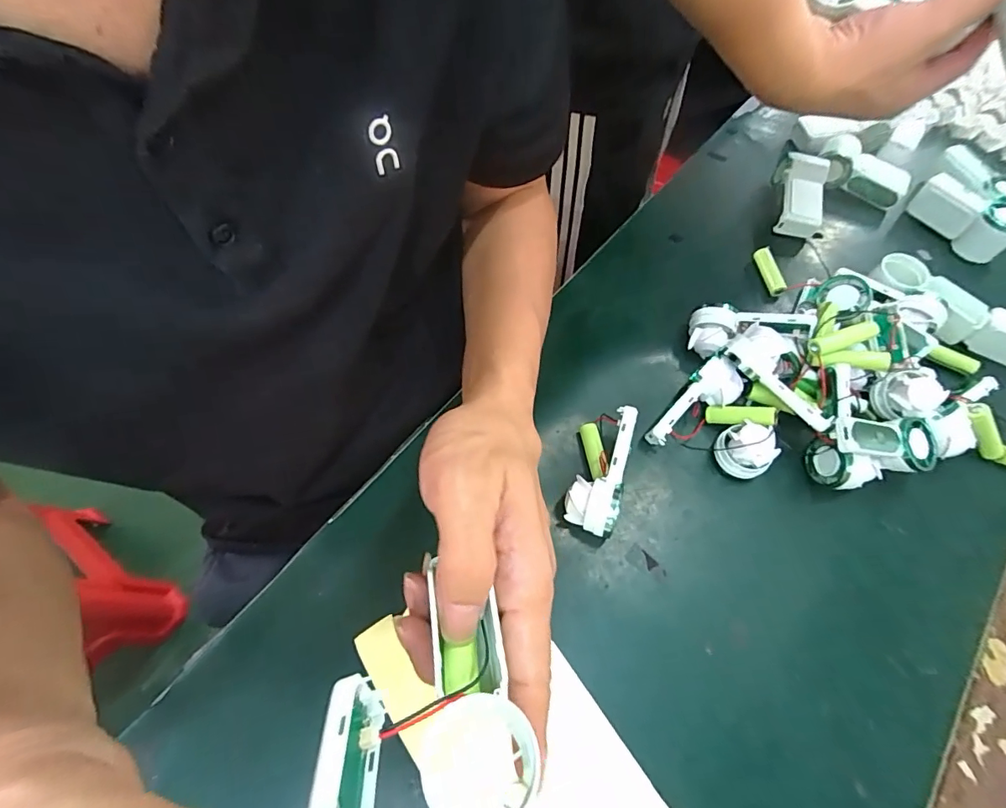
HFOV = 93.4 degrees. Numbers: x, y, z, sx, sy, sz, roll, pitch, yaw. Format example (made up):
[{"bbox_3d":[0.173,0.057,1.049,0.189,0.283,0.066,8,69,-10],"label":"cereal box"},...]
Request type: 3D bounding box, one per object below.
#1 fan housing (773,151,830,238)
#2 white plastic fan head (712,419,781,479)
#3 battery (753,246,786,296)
[{"bbox_3d":[0.313,-0.220,0.502,0.044,0.038,0.094,11,65,4],"label":"fan housing"},{"bbox_3d":[0.185,0.034,0.363,0.035,0.032,0.040,-31,69,-14],"label":"white plastic fan head"},{"bbox_3d":[0.263,-0.129,0.468,0.015,0.017,0.055,-3,65,-2],"label":"battery"}]

